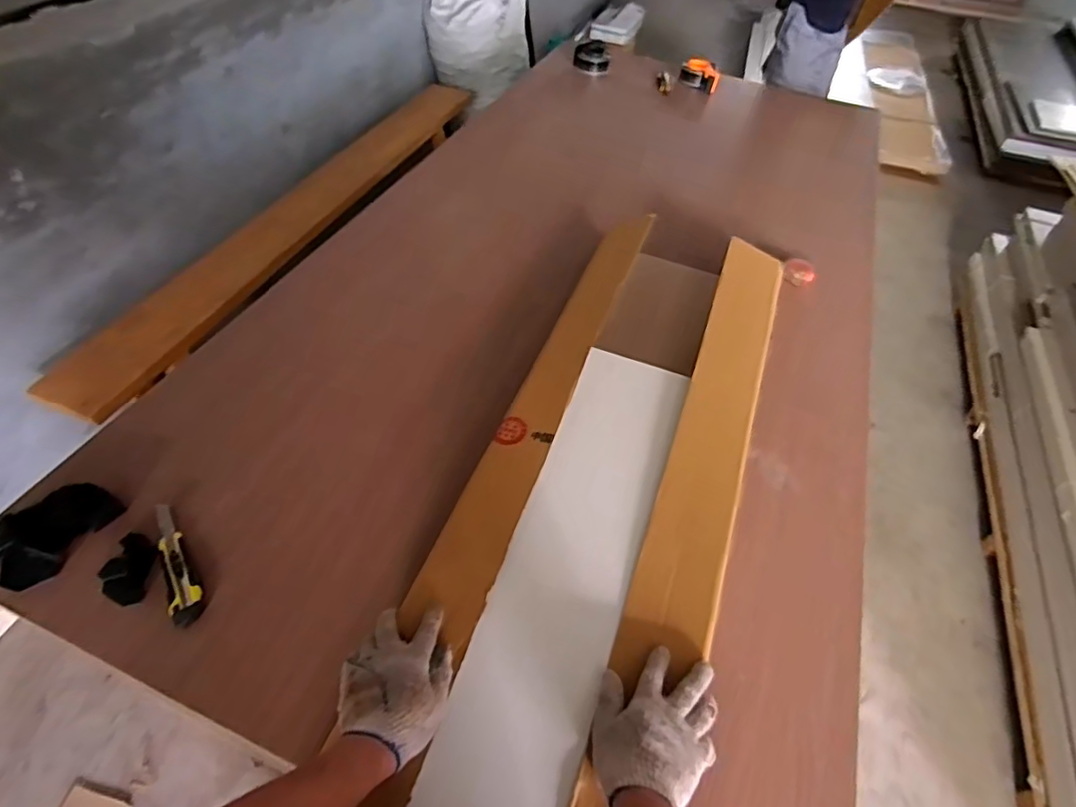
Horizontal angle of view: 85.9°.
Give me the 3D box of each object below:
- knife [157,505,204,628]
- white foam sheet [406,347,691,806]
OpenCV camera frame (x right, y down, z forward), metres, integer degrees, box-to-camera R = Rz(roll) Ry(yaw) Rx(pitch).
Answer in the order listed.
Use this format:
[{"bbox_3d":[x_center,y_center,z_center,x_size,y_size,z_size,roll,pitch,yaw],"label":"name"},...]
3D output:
[{"bbox_3d":[-0.510,0.222,0.808,0.040,0.013,0.200,-26,56,-24],"label":"knife"},{"bbox_3d":[0.051,0.193,0.778,0.166,0.014,0.712,20,52,8],"label":"white foam sheet"}]

